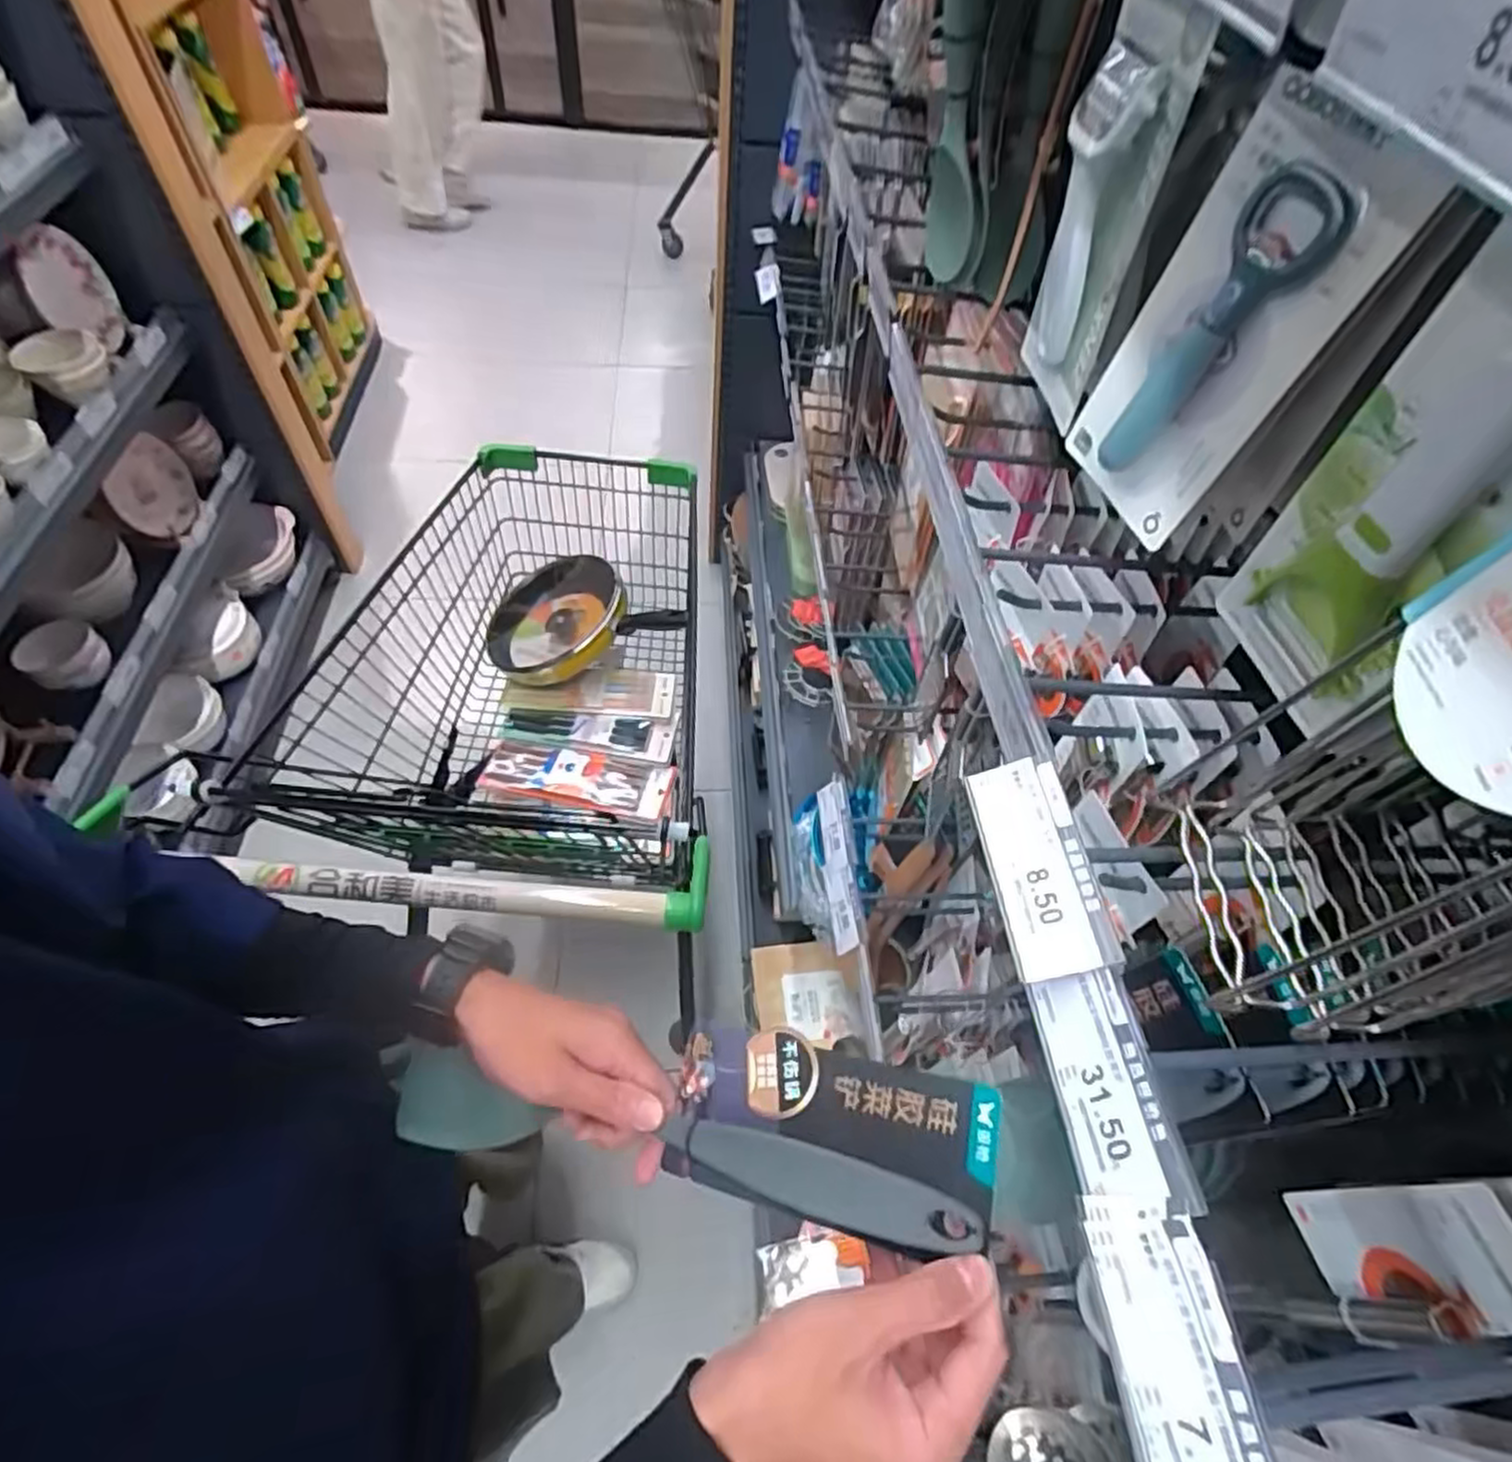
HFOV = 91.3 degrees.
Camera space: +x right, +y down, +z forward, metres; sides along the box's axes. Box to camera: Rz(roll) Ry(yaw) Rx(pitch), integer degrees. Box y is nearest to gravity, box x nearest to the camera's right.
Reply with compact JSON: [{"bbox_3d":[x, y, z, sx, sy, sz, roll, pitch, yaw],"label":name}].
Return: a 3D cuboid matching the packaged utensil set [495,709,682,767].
[{"bbox_3d":[-0.297,0.006,1.301,0.304,0.021,0.079,6,71,-1],"label":"packaged utensil set"}]

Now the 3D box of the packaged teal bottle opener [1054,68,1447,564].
[{"bbox_3d":[0.212,-0.184,0.351,0.018,0.174,0.097,-9,59,-18],"label":"packaged teal bottle opener"}]

